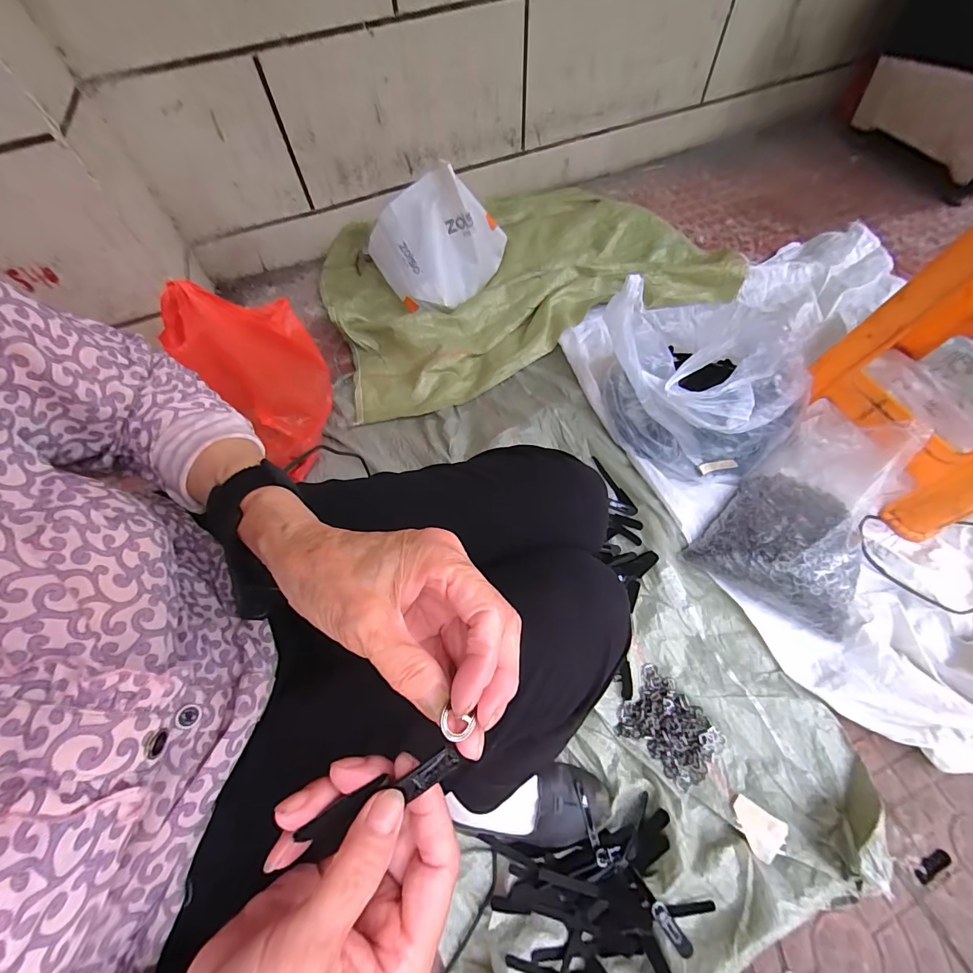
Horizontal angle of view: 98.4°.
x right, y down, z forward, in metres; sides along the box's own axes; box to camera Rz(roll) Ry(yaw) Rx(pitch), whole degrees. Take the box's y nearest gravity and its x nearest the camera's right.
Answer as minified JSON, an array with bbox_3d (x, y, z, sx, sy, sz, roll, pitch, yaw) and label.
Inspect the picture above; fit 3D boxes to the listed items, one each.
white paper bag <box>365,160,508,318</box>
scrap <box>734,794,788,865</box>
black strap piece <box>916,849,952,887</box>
[{"bbox_3d":[-0.099,-0.556,0.972,0.329,0.230,0.186,-15,61,-5],"label":"white paper bag"},{"bbox_3d":[0.360,0.458,0.560,0.059,0.004,0.055,18,59,40],"label":"scrap"},{"bbox_3d":[0.599,0.509,0.563,0.058,0.004,0.019,-27,64,-11],"label":"black strap piece"}]

